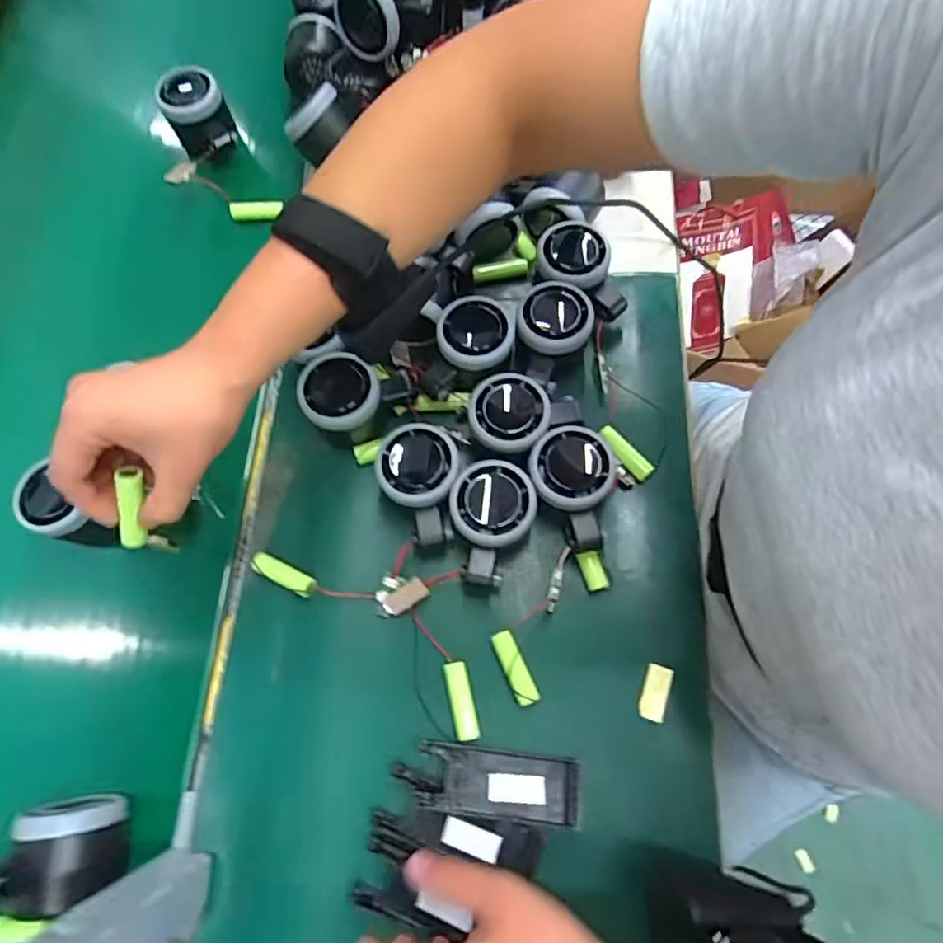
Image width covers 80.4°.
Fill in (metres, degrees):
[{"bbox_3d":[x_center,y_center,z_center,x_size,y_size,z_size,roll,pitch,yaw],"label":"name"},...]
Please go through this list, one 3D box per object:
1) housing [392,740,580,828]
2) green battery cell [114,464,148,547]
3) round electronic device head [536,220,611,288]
[{"bbox_3d":[0.010,0.198,0.357,0.115,0.012,0.037,6,72,4],"label":"housing"},{"bbox_3d":[-0.198,0.023,0.325,0.014,0.013,0.050,15,115,7],"label":"green battery cell"},{"bbox_3d":[0.081,-0.168,0.439,0.053,0.020,0.056,-8,72,0],"label":"round electronic device head"}]

